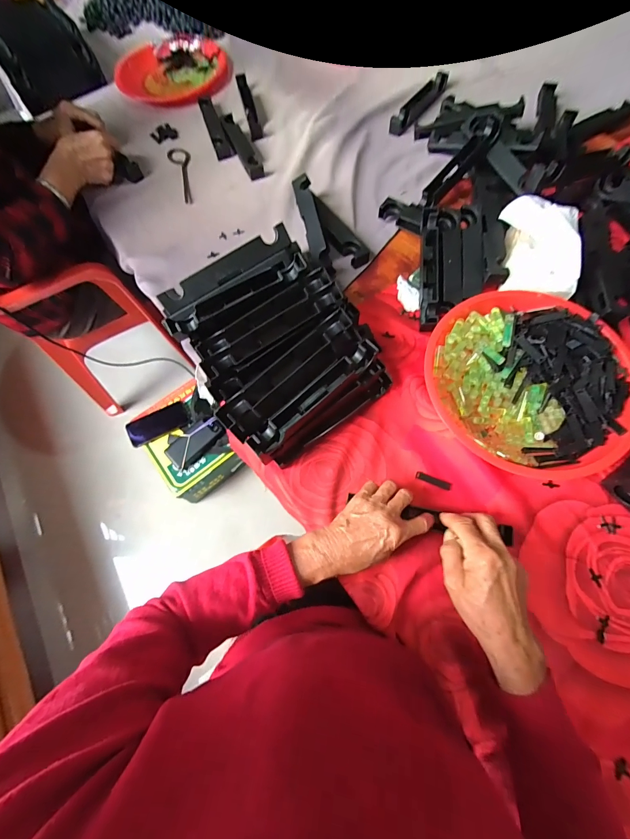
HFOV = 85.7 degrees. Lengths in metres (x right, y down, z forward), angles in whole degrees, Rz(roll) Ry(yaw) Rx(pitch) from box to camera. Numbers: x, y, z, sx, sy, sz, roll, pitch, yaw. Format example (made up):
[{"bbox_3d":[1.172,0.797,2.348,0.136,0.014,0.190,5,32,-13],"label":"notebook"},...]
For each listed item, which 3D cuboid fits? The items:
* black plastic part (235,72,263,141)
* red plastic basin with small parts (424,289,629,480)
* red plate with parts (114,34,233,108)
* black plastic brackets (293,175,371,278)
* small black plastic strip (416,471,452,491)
[{"bbox_3d":[-0.144,-0.690,0.739,0.025,0.015,0.205,-13,70,-2],"label":"black plastic part"},{"bbox_3d":[0.266,-0.050,0.440,0.243,0.073,0.217,30,74,12],"label":"red plastic basin with small parts"},{"bbox_3d":[-0.335,-0.831,0.809,0.291,0.024,0.231,16,71,8],"label":"red plate with parts"},{"bbox_3d":[0.003,-0.325,0.579,0.089,0.044,0.193,-32,72,-9],"label":"black plastic brackets"},{"bbox_3d":[0.156,0.081,0.447,0.045,0.004,0.009,20,72,9],"label":"small black plastic strip"}]

